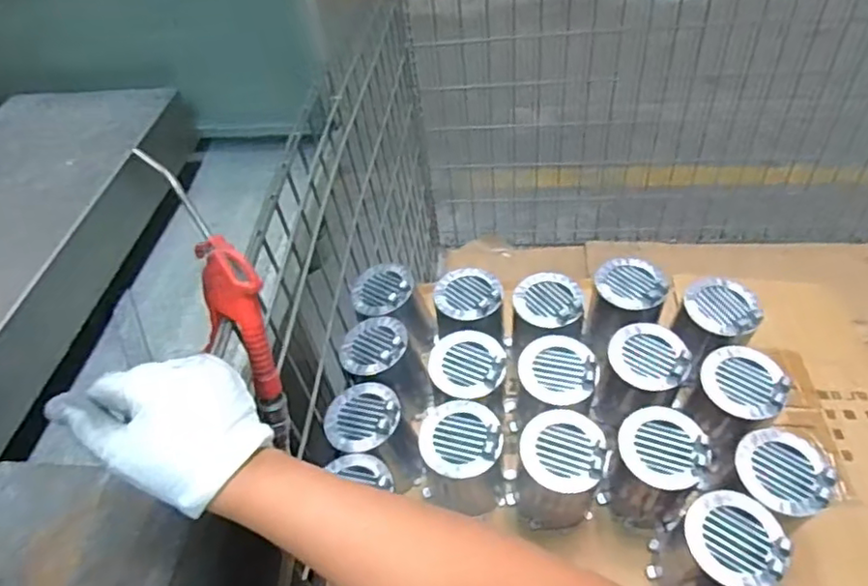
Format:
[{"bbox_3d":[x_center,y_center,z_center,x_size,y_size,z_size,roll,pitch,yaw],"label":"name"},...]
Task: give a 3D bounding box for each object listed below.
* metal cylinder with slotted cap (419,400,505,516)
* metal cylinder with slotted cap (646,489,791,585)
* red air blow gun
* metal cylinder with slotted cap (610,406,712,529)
[{"bbox_3d":[0.032,0.186,0.683,0.087,0.103,0.103,-7,48,0],"label":"metal cylinder with slotted cap"},{"bbox_3d":[0.270,0.258,0.601,0.094,0.129,0.086,-4,48,4],"label":"metal cylinder with slotted cap"},{"bbox_3d":[-0.153,0.013,0.473,0.057,0.247,0.034,-21,21,-12],"label":"red air blow gun"},{"bbox_3d":[0.239,0.191,0.662,0.086,0.114,0.094,-4,48,4],"label":"metal cylinder with slotted cap"}]

